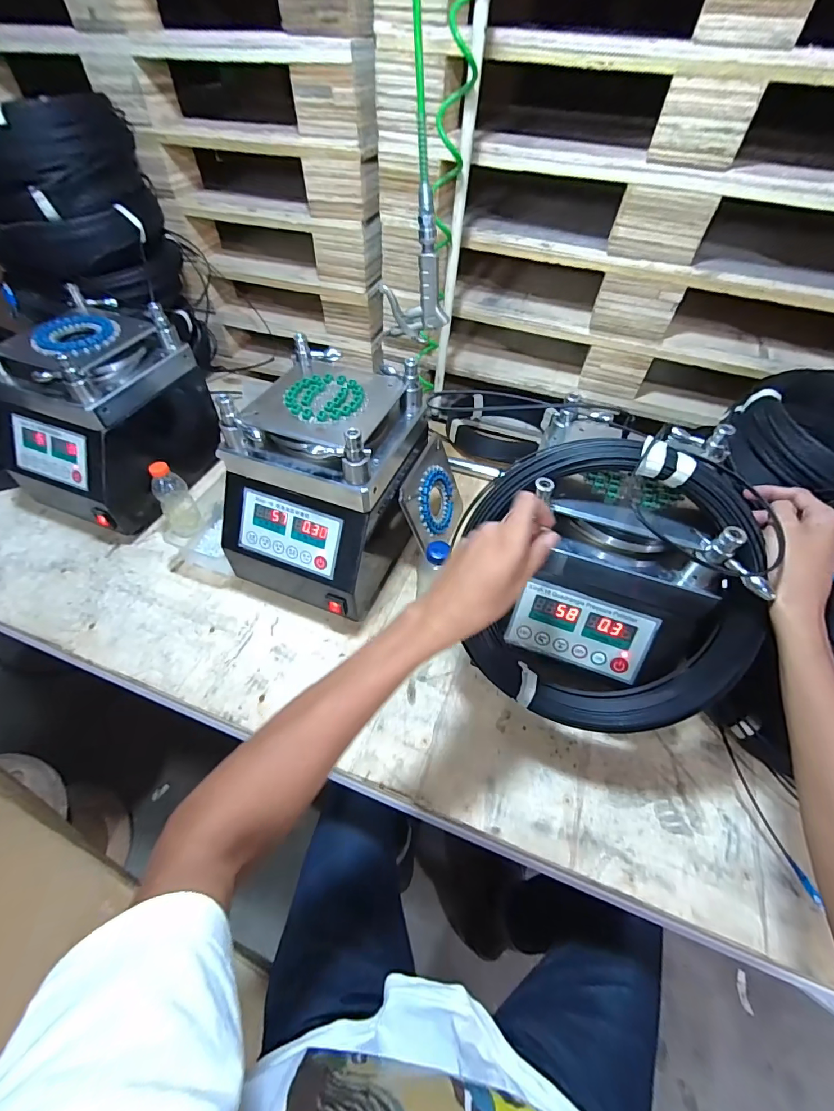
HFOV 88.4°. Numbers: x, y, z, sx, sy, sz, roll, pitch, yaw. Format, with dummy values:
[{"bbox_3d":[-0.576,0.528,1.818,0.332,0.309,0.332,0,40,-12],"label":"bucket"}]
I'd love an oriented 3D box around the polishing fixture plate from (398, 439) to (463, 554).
[{"bbox_3d":[0.034,-0.095,0.722,0.013,0.158,0.169,0,49,33],"label":"polishing fixture plate"}]

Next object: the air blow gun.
[{"bbox_3d":[-0.006,-0.375,0.568,0.100,0.170,0.020,9,52,5],"label":"air blow gun"}]

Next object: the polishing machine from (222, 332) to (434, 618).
[{"bbox_3d":[-0.134,-0.103,0.654,0.221,0.281,0.276,22,55,15],"label":"polishing machine"}]

